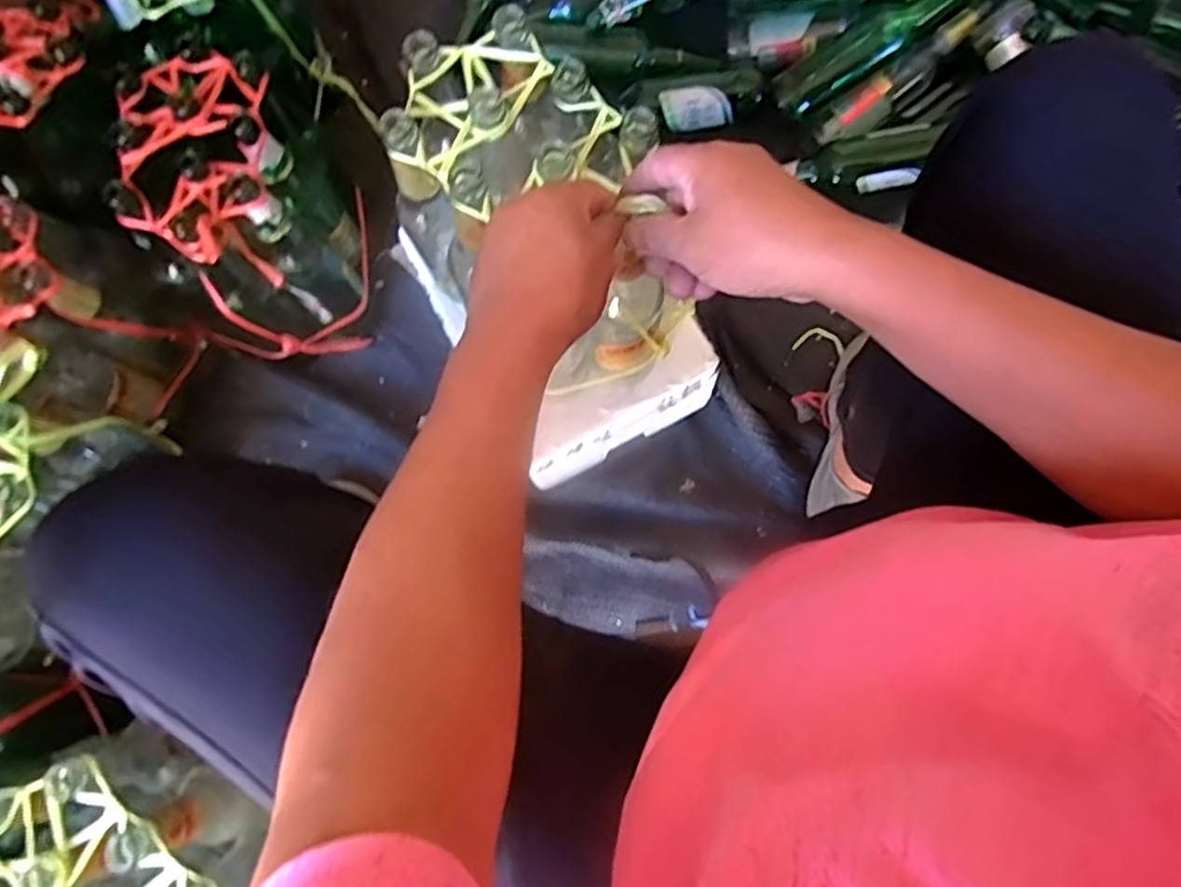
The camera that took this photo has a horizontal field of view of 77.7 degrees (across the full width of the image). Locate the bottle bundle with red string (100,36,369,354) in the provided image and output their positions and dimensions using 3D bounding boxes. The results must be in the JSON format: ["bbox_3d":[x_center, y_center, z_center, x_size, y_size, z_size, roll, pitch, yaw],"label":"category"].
[{"bbox_3d":[-0.359,-0.244,0.793,0.171,0.217,0.244,-9,76,-2],"label":"bottle bundle with red string"}]

